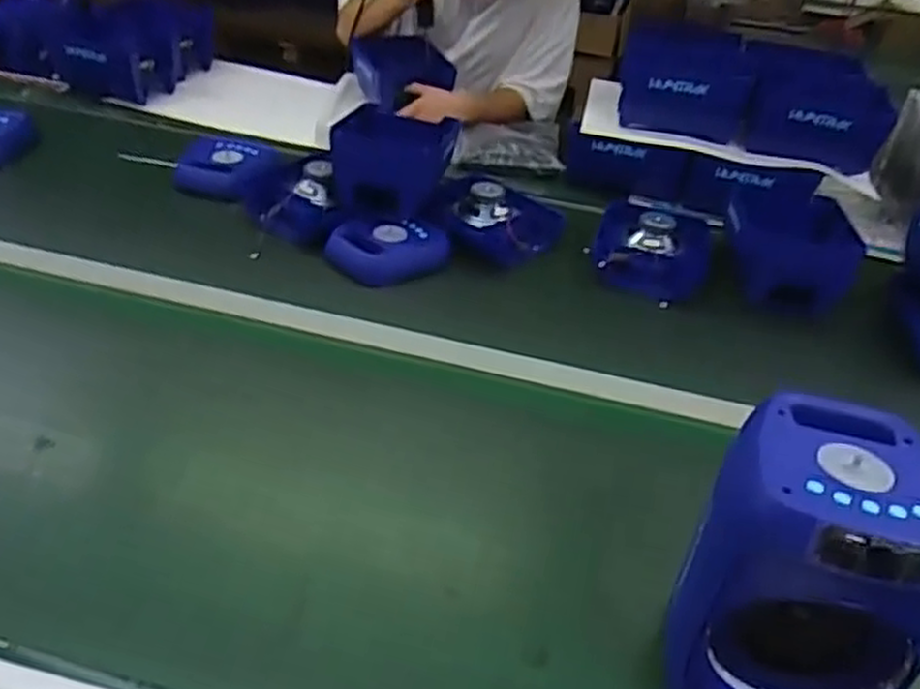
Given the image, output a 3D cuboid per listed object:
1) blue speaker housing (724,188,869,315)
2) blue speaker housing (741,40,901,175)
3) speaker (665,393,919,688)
[{"bbox_3d":[0.528,-0.159,1.255,0.195,0.128,0.229,9,35,3],"label":"blue speaker housing"},{"bbox_3d":[0.673,-0.468,1.481,0.253,0.140,0.366,12,35,8],"label":"blue speaker housing"},{"bbox_3d":[0.271,0.176,0.619,0.150,0.221,0.177,14,36,11],"label":"speaker"}]

